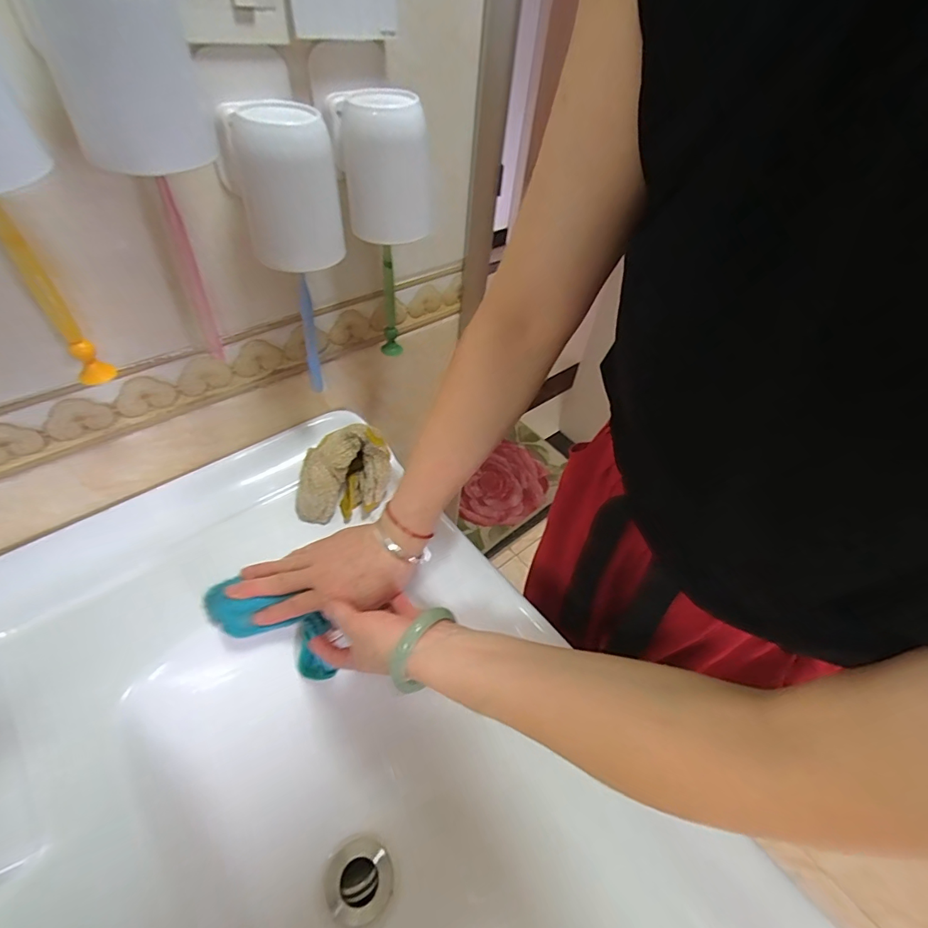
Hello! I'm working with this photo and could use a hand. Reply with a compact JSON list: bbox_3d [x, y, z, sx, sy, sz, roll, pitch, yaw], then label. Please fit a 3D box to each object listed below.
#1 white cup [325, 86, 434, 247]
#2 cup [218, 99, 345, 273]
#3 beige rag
[{"bbox_3d":[-0.067,-0.250,0.396,0.070,0.097,0.062,-14,52,-18],"label":"white cup"},{"bbox_3d":[-0.139,-0.216,0.366,0.071,0.102,0.076,-17,53,-20],"label":"cup"},{"bbox_3d":[-0.137,0.000,0.519,0.098,0.088,0.078,-14,52,-18],"label":"beige rag"}]

